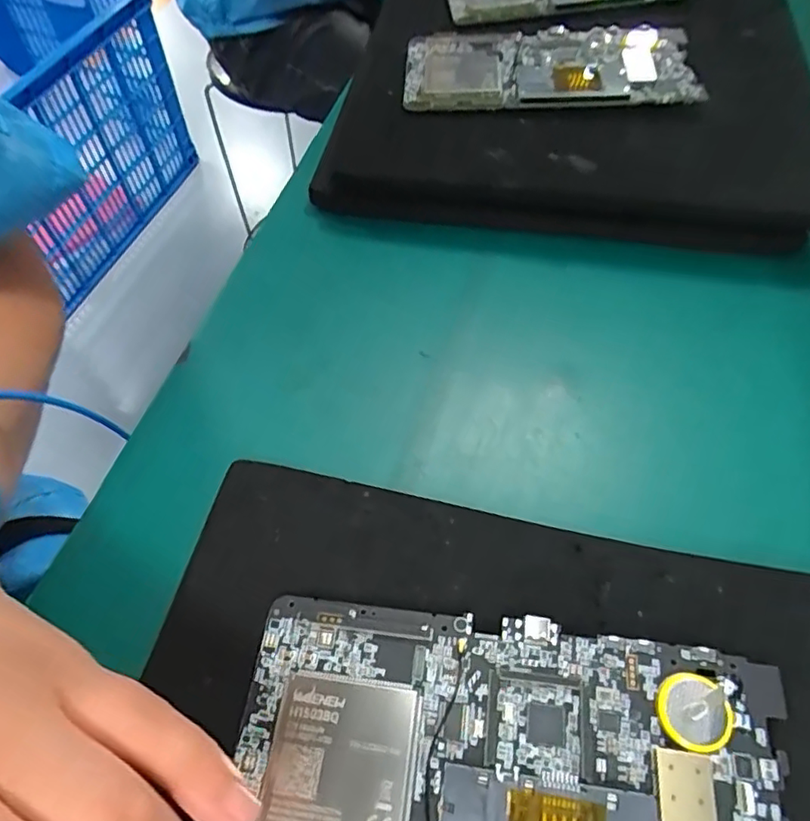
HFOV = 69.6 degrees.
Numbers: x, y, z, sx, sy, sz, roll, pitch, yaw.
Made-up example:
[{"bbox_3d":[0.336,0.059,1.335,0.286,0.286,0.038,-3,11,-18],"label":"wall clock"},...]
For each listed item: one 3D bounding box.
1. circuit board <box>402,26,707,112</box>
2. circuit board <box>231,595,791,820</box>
[{"bbox_3d":[0.072,-0.179,0.301,0.145,0.015,0.058,5,68,11],"label":"circuit board"},{"bbox_3d":[0.028,0.097,0.165,0.150,0.004,0.071,5,60,7],"label":"circuit board"}]

